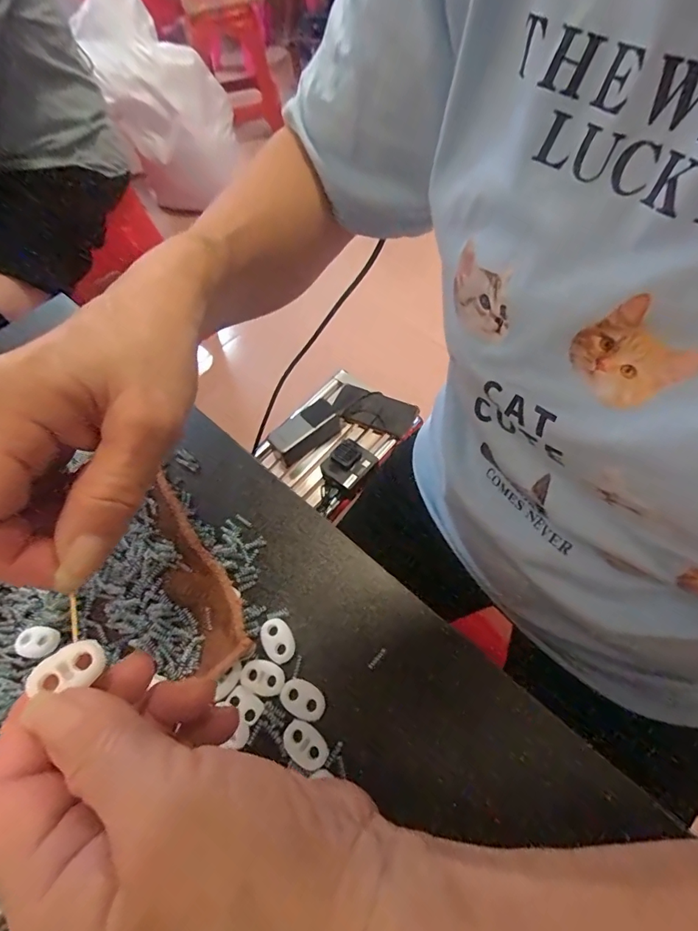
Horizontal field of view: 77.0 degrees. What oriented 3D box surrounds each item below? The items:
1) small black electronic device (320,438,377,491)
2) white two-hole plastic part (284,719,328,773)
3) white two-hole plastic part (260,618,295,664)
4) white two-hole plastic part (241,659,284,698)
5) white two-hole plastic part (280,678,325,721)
[{"bbox_3d":[-0.001,-0.001,0.738,0.065,0.029,0.073,38,70,23],"label":"small black electronic device"},{"bbox_3d":[-0.020,0.129,0.202,0.022,0.004,0.016,35,67,23],"label":"white two-hole plastic part"},{"bbox_3d":[-0.037,0.090,0.227,0.015,0.004,0.023,-27,60,-12],"label":"white two-hole plastic part"},{"bbox_3d":[-0.043,0.105,0.218,0.022,0.004,0.015,19,62,16],"label":"white two-hole plastic part"},{"bbox_3d":[-0.023,0.113,0.212,0.022,0.004,0.016,29,65,20],"label":"white two-hole plastic part"}]

